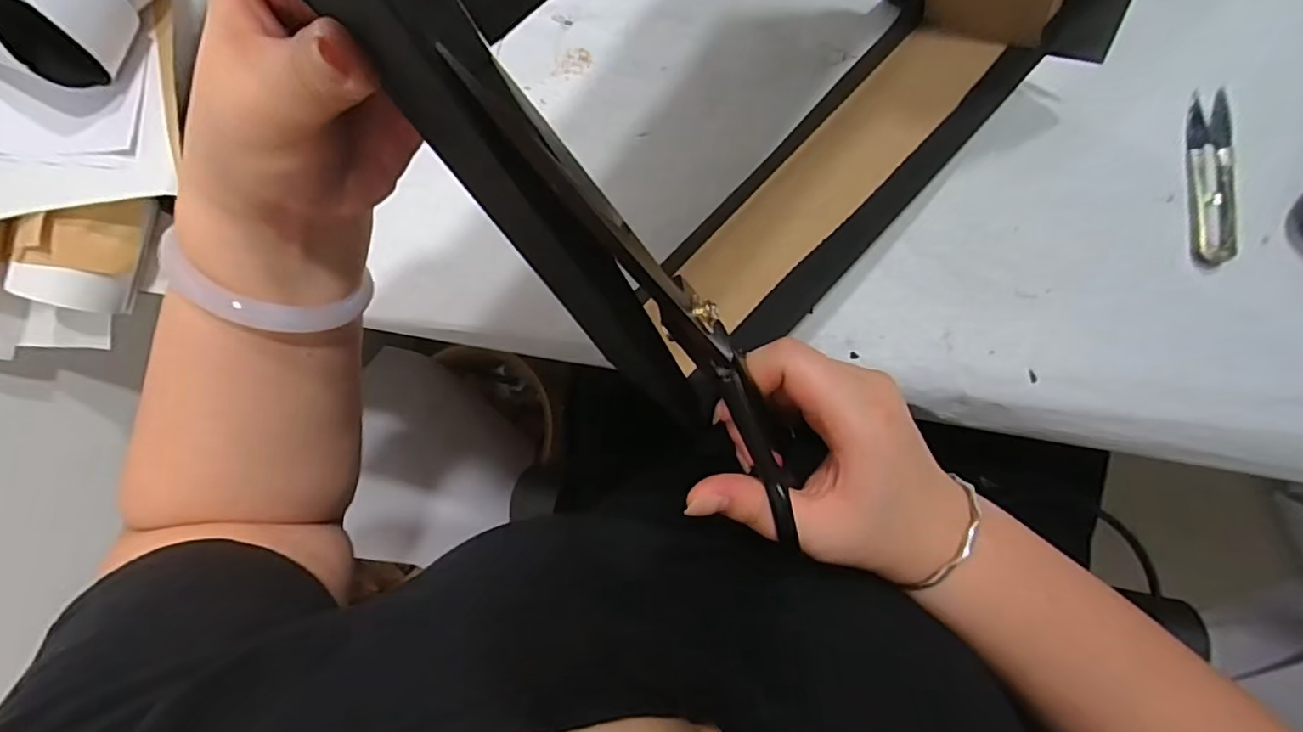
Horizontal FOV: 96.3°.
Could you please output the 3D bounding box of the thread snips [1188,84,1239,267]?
[{"bbox_3d":[0.334,-0.112,0.346,0.023,0.017,0.100,-1,88,11],"label":"thread snips"}]

